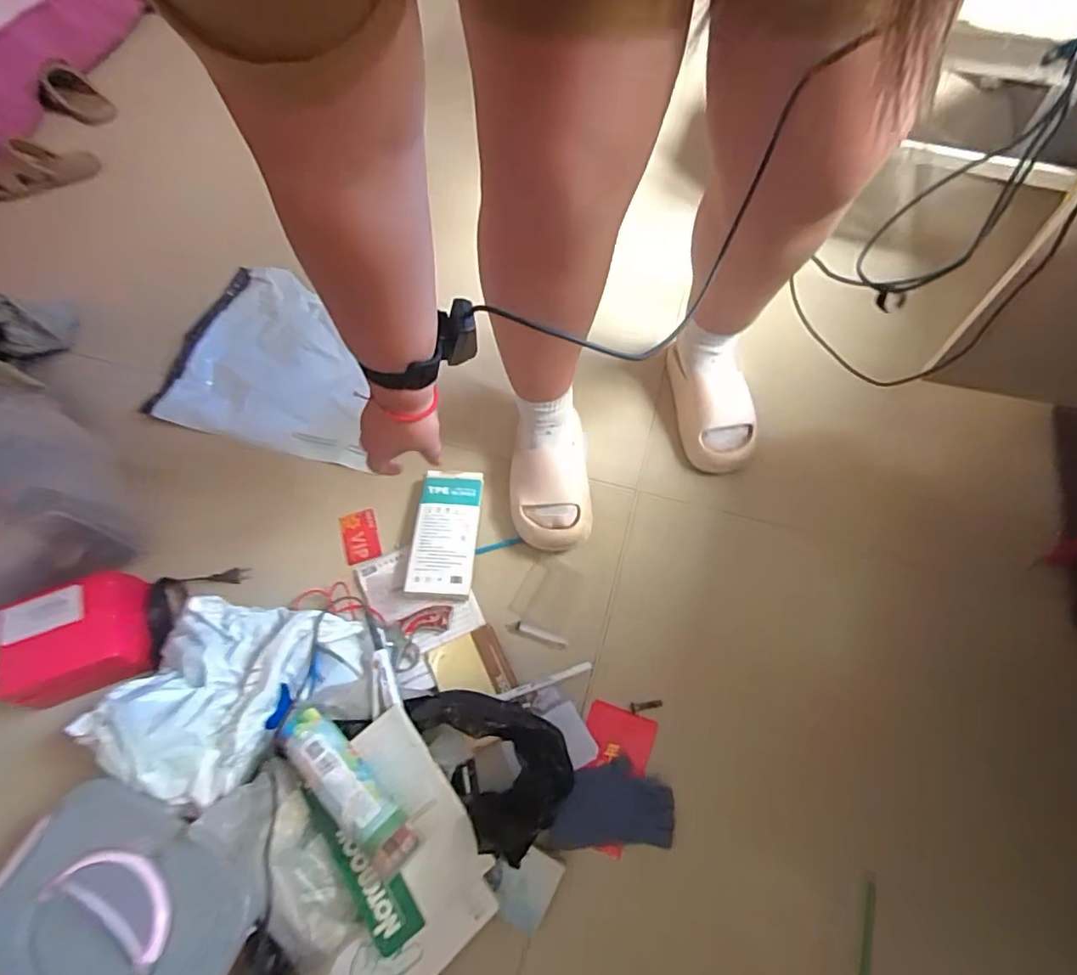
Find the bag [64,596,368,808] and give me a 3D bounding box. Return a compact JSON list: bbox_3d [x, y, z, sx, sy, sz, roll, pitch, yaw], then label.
[{"bbox_3d":[-0.364,0.243,0.670,0.264,0.081,0.234,13,64,9],"label":"bag"}]

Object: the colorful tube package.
[{"bbox_3d":[-0.214,0.336,0.629,0.200,0.050,0.058,40,71,20],"label":"colorful tube package"}]

